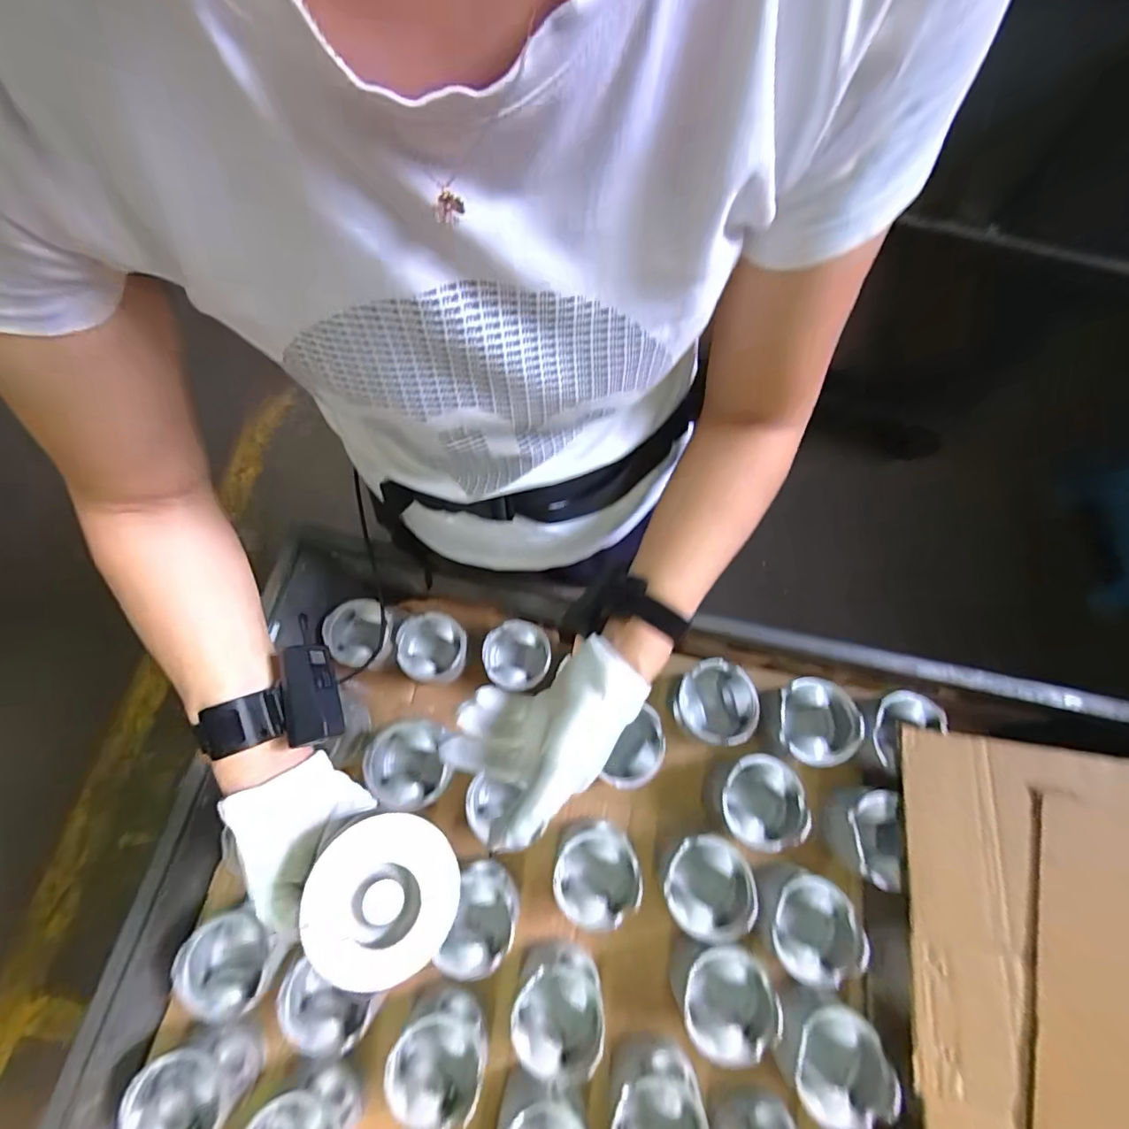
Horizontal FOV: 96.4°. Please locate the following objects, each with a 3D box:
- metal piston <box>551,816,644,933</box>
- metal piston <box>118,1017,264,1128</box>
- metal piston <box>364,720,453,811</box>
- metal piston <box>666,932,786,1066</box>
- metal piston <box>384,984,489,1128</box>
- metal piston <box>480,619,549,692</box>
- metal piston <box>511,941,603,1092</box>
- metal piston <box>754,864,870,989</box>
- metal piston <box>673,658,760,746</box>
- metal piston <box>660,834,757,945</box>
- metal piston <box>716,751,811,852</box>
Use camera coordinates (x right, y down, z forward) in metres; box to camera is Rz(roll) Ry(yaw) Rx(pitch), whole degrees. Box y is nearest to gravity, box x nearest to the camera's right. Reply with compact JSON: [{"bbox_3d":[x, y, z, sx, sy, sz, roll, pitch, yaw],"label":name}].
[{"bbox_3d":[0.035,0.346,0.567,0.089,0.075,0.096,0,71,1],"label":"metal piston"},{"bbox_3d":[-0.369,0.527,0.507,0.088,0.070,0.089,0,71,1],"label":"metal piston"},{"bbox_3d":[-0.185,0.237,0.595,0.099,0.060,0.094,0,71,1],"label":"metal piston"},{"bbox_3d":[0.164,0.447,0.532,0.092,0.074,0.100,-8,71,-1],"label":"metal piston"},{"bbox_3d":[-0.124,0.506,0.524,0.098,0.078,0.092,0,71,1],"label":"metal piston"},{"bbox_3d":[-0.065,0.130,0.726,0.091,0.058,0.093,10,72,5],"label":"metal piston"},{"bbox_3d":[-0.006,0.467,0.534,0.092,0.076,0.097,0,71,1],"label":"metal piston"},{"bbox_3d":[0.262,0.392,0.554,0.089,0.085,0.090,0,71,1],"label":"metal piston"},{"bbox_3d":[0.185,0.170,0.622,0.090,0.071,0.094,0,71,1],"label":"metal piston"},{"bbox_3d":[0.154,0.354,0.569,0.090,0.082,0.094,0,71,1],"label":"metal piston"},{"bbox_3d":[0.222,0.275,0.589,0.090,0.072,0.097,-5,71,0],"label":"metal piston"}]

